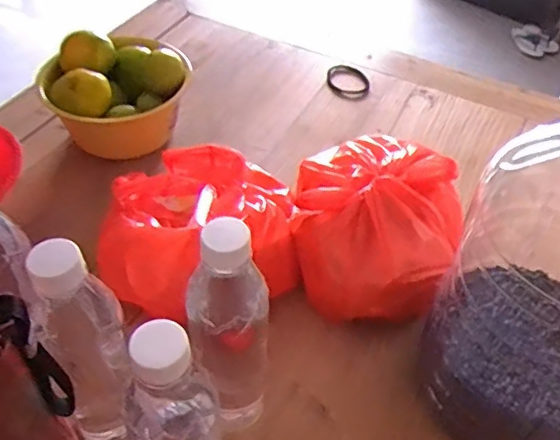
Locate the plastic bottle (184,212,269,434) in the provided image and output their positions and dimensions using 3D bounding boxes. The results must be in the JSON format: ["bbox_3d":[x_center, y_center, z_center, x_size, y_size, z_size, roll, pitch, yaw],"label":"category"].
[{"bbox_3d":[-0.037,0.089,0.458,0.058,0.238,0.058,-2,46,-3],"label":"plastic bottle"}]

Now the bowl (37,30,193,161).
[{"bbox_3d":[-0.212,-0.164,0.782,0.175,0.126,0.188,2,46,-2],"label":"bowl"}]

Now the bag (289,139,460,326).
[{"bbox_3d":[0.100,0.001,0.629,0.172,0.112,0.212,7,46,6],"label":"bag"}]

